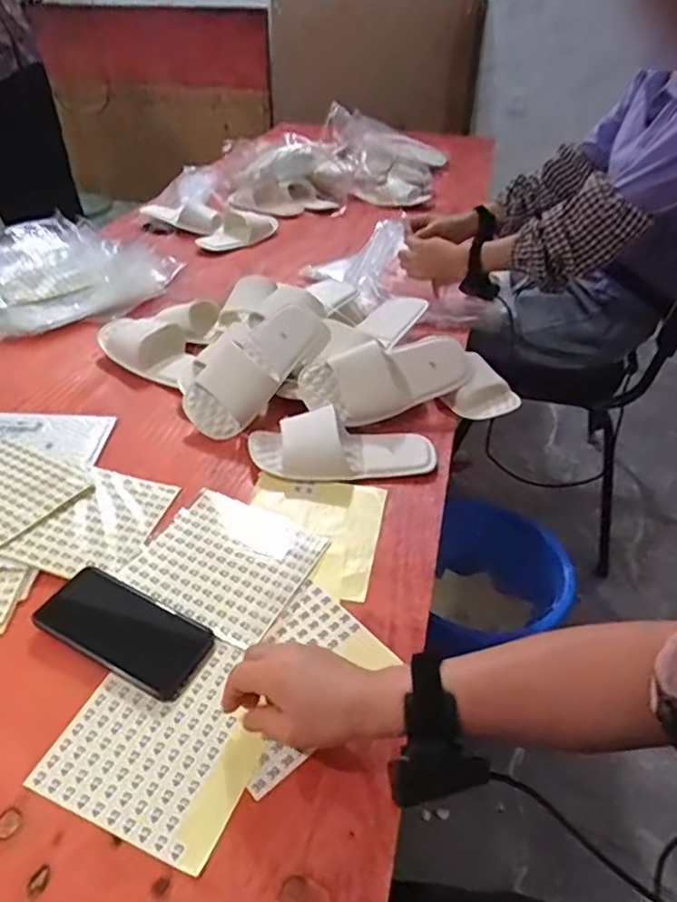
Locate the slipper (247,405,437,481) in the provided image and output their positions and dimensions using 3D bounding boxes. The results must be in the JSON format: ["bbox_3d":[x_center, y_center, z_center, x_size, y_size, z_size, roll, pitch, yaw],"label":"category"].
[{"bbox_3d":[0.006,-0.009,0.769,0.234,0.063,0.088,-4,38,-5],"label":"slipper"}]

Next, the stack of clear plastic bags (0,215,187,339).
[{"bbox_3d":[-0.557,-0.364,1.182,0.416,0.080,0.337,30,47,33],"label":"stack of clear plastic bags"}]

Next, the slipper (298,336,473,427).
[{"bbox_3d":[0.069,-0.099,0.851,0.246,0.104,0.054,-13,7,-14],"label":"slipper"}]

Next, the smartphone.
[{"bbox_3d":[-0.197,0.165,0.570,0.155,0.010,0.077,25,43,13],"label":"smartphone"}]

